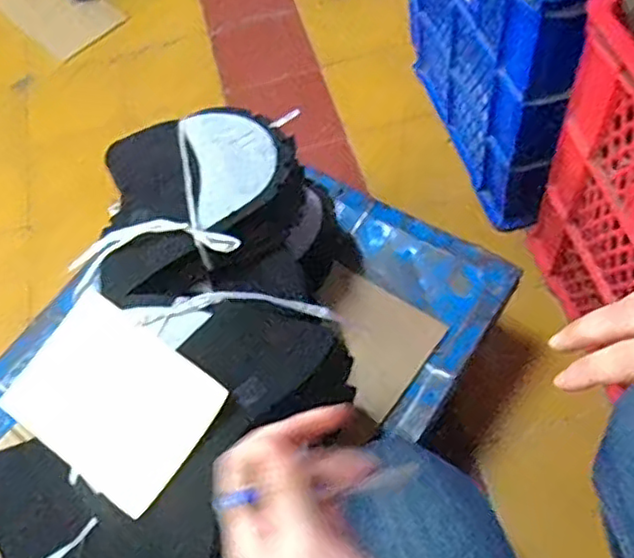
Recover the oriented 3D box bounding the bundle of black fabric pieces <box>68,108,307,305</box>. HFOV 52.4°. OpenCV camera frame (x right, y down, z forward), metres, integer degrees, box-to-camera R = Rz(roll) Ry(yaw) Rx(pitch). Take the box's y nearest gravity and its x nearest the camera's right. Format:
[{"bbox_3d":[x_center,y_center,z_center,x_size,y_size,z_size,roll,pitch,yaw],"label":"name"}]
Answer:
[{"bbox_3d":[-0.128,-0.084,0.684,0.217,0.053,0.237,1,60,7],"label":"bundle of black fabric pieces"}]

